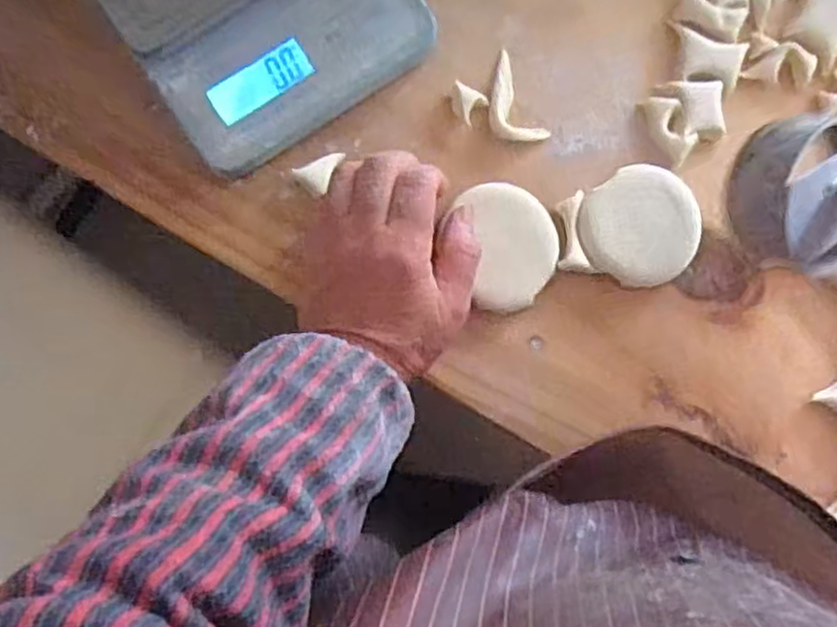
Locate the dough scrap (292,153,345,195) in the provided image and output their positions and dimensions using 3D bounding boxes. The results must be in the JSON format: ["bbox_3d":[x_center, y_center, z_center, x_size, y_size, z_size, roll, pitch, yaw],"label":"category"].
[{"bbox_3d":[-0.058,-0.089,0.438,0.020,0.010,0.028,41,85,0],"label":"dough scrap"}]

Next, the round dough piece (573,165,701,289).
[{"bbox_3d":[0.136,-0.052,0.448,0.071,0.009,0.070,0,86,-3],"label":"round dough piece"}]

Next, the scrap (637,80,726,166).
[{"bbox_3d":[0.167,-0.122,0.453,0.047,0.011,0.045,-26,88,-5],"label":"scrap"}]

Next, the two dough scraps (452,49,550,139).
[{"bbox_3d":[0.048,-0.126,0.450,0.045,0.010,0.057,-27,88,-5],"label":"two dough scraps"}]

